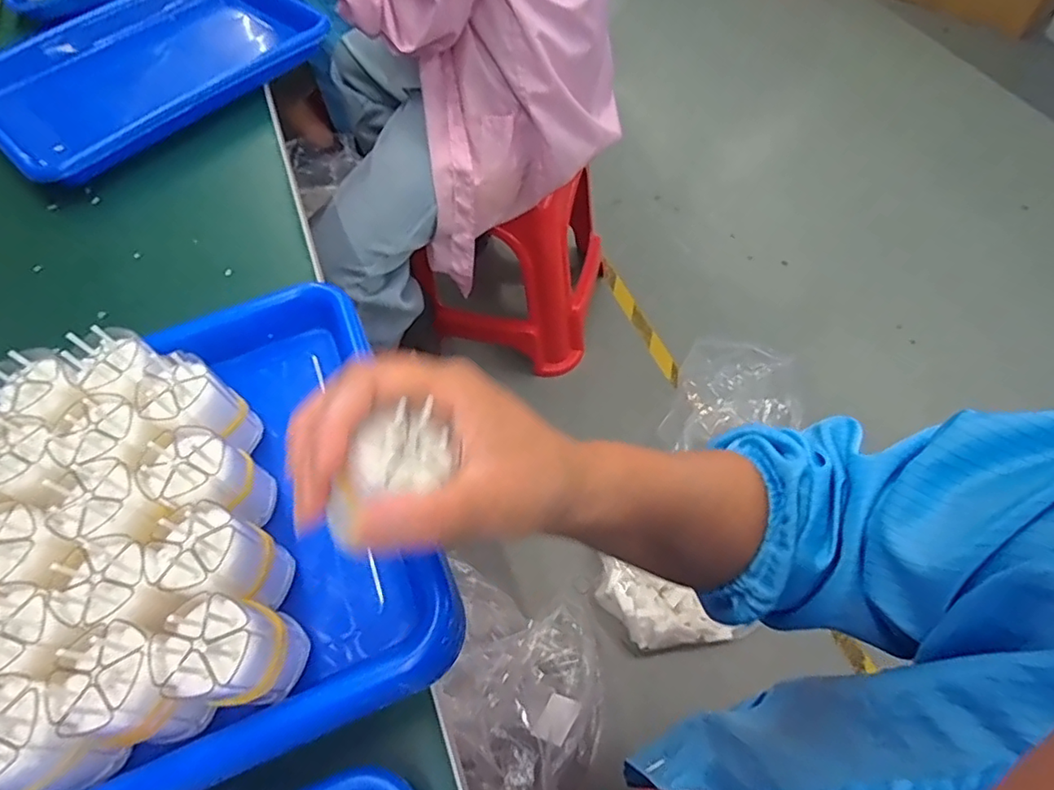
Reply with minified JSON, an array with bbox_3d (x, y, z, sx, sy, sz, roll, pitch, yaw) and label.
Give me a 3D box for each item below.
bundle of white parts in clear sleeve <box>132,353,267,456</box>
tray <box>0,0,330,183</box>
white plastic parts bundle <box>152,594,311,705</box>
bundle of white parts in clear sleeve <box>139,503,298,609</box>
[{"bbox_3d":[-0.177,0.009,0.315,0.037,0.059,0.037,-2,60,3],"label":"bundle of white parts in clear sleeve"},{"bbox_3d":[-0.411,-0.362,0.635,0.274,0.038,0.345,37,68,22],"label":"tray"},{"bbox_3d":[-0.124,0.109,0.246,0.038,0.061,0.038,-2,60,3],"label":"white plastic parts bundle"},{"bbox_3d":[-0.141,0.079,0.270,0.048,0.059,0.039,21,63,15],"label":"bundle of white parts in clear sleeve"}]

